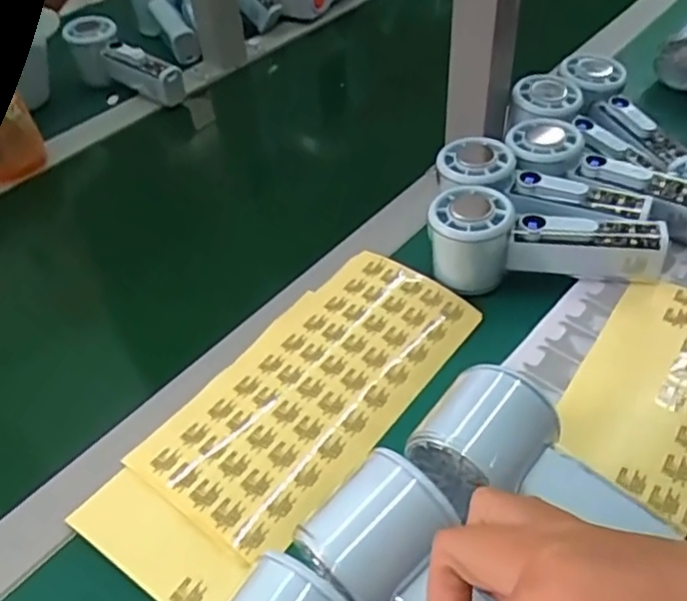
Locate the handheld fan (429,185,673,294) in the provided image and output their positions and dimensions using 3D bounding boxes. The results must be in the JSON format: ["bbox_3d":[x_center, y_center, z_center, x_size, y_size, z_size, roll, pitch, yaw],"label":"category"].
[{"bbox_3d":[0.137,-0.036,0.441,0.154,0.052,0.061,11,47,17],"label":"handheld fan"}]

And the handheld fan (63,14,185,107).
[{"bbox_3d":[-0.238,-0.257,0.699,0.158,0.048,0.048,31,55,17],"label":"handheld fan"}]

